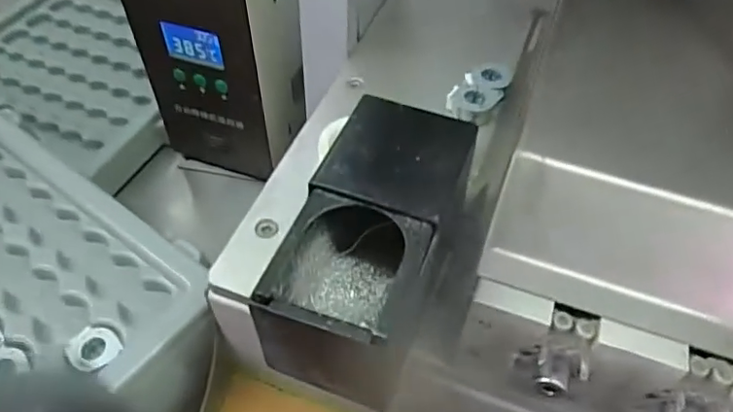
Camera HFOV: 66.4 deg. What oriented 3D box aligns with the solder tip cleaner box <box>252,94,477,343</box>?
[{"bbox_3d":[0.004,0.015,0.237,0.064,0.060,0.109,18,53,12],"label":"solder tip cleaner box"}]

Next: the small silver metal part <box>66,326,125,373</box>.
[{"bbox_3d":[-0.149,0.079,0.309,0.029,0.006,0.024,19,54,13],"label":"small silver metal part"}]

